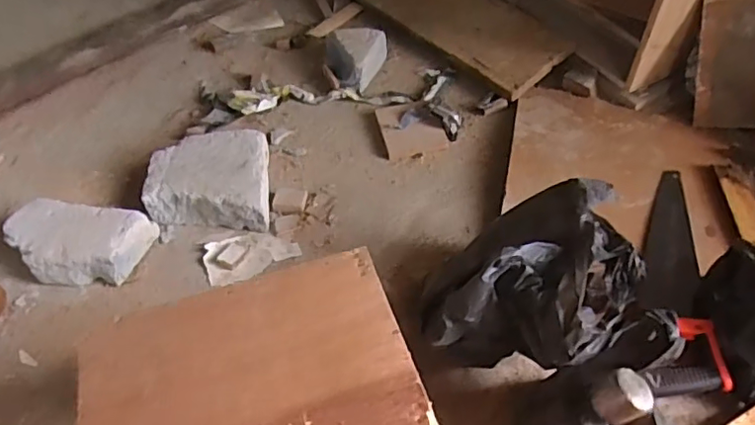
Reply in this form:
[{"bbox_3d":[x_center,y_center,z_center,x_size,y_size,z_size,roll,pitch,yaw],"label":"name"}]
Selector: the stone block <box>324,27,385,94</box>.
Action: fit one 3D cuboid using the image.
[{"bbox_3d":[-0.042,-0.320,1.195,0.129,0.062,0.150,-4,52,-2],"label":"stone block"}]

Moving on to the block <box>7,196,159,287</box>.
[{"bbox_3d":[-0.472,0.049,0.914,0.216,0.068,0.127,2,52,3],"label":"block"}]

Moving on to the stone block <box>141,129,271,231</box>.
[{"bbox_3d":[-0.284,-0.064,0.999,0.220,0.069,0.186,4,52,4],"label":"stone block"}]

